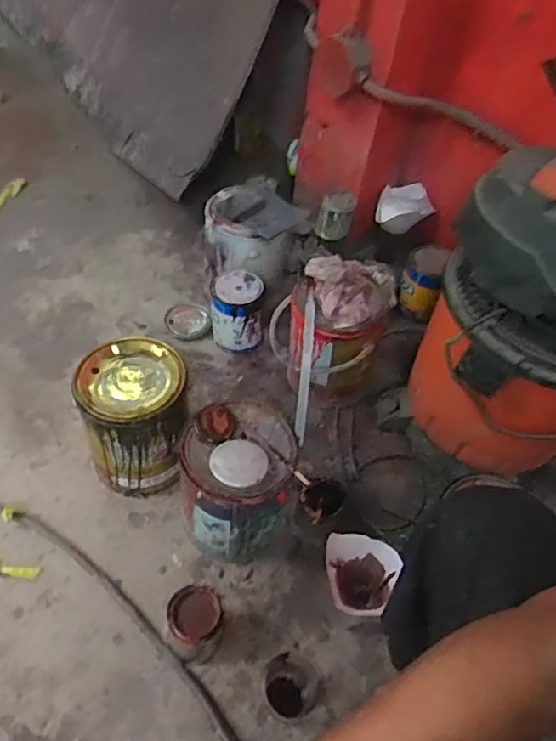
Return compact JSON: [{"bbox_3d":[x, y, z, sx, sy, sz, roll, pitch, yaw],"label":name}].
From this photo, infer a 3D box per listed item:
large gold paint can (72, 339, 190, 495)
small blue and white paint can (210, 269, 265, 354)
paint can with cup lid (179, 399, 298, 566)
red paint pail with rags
[{"bbox_3d":[-0.216,0.076,0.910,0.148,0.195,0.149,4,50,-5],"label":"large gold paint can"},{"bbox_3d":[-0.079,-0.118,1.128,0.098,0.106,0.102,-2,50,-10],"label":"small blue and white paint can"},{"bbox_3d":[-0.057,0.167,0.851,0.142,0.216,0.151,4,50,-5],"label":"paint can with cup lid"},{"bbox_3d":[0.089,-0.062,1.037,0.200,0.222,0.163,12,50,2],"label":"red paint pail with rags"}]

